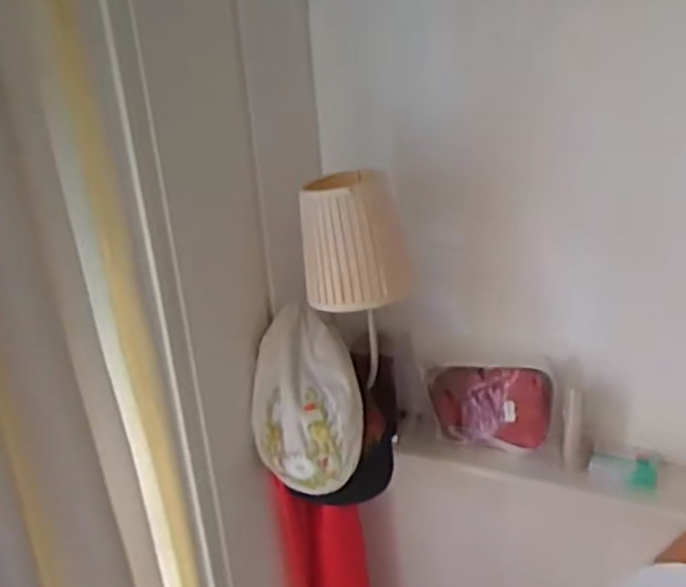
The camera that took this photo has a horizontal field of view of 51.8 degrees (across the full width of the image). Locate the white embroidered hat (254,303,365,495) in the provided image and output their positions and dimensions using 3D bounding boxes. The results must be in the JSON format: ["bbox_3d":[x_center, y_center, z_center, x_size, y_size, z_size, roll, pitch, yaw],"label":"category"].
[{"bbox_3d":[-0.054,0.147,1.006,0.143,0.227,0.134,-9,24,-10],"label":"white embroidered hat"}]

